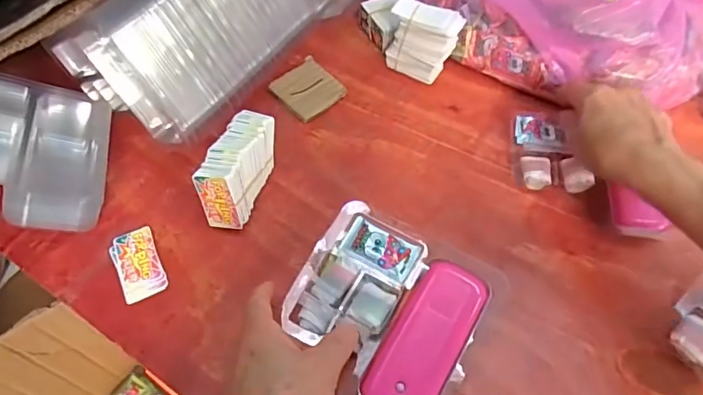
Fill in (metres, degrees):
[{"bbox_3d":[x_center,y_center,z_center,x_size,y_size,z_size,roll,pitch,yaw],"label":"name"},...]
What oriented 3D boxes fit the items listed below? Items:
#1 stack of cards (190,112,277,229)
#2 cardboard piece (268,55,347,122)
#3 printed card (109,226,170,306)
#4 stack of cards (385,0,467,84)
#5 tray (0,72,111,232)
[{"bbox_3d":[-0.094,-0.024,0.408,0.034,0.056,0.090,15,59,12],"label":"stack of cards"},{"bbox_3d":[-0.045,-0.111,0.493,0.061,0.005,0.067,-36,62,-19],"label":"cardboard piece"},{"bbox_3d":[-0.171,0.052,0.389,0.033,0.004,0.063,-25,59,-13],"label":"printed card"},{"bbox_3d":[0.070,-0.157,0.480,0.072,0.066,0.039,26,62,18],"label":"stack of cards"},{"bbox_3d":[-0.273,-0.045,0.396,0.132,0.041,0.144,13,57,-35],"label":"tray"}]

